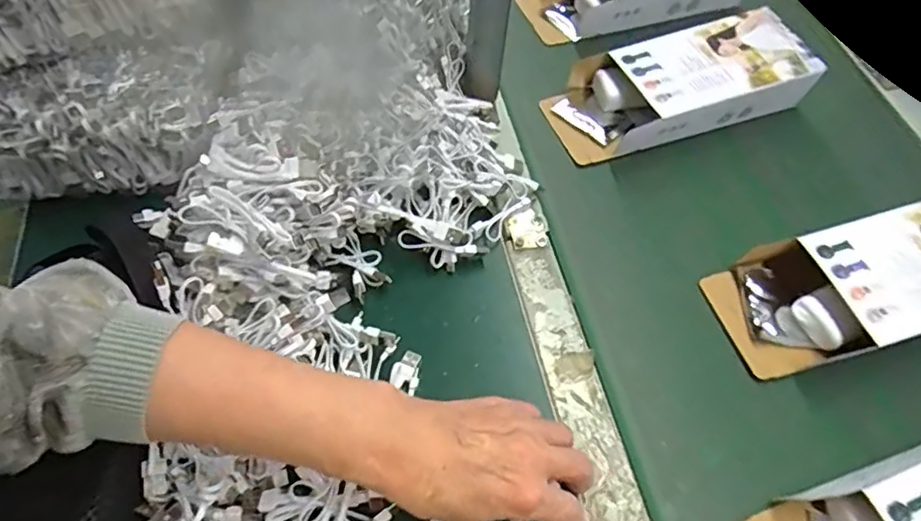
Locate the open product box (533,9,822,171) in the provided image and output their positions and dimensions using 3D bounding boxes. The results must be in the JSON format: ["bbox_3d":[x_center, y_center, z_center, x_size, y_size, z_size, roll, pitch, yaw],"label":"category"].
[{"bbox_3d":[0.215,-0.174,0.563,0.249,0.052,0.107,-15,58,-7],"label":"open product box"}]

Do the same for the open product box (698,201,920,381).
[{"bbox_3d":[0.337,0.017,0.455,0.253,0.052,0.100,-12,58,-5],"label":"open product box"}]

